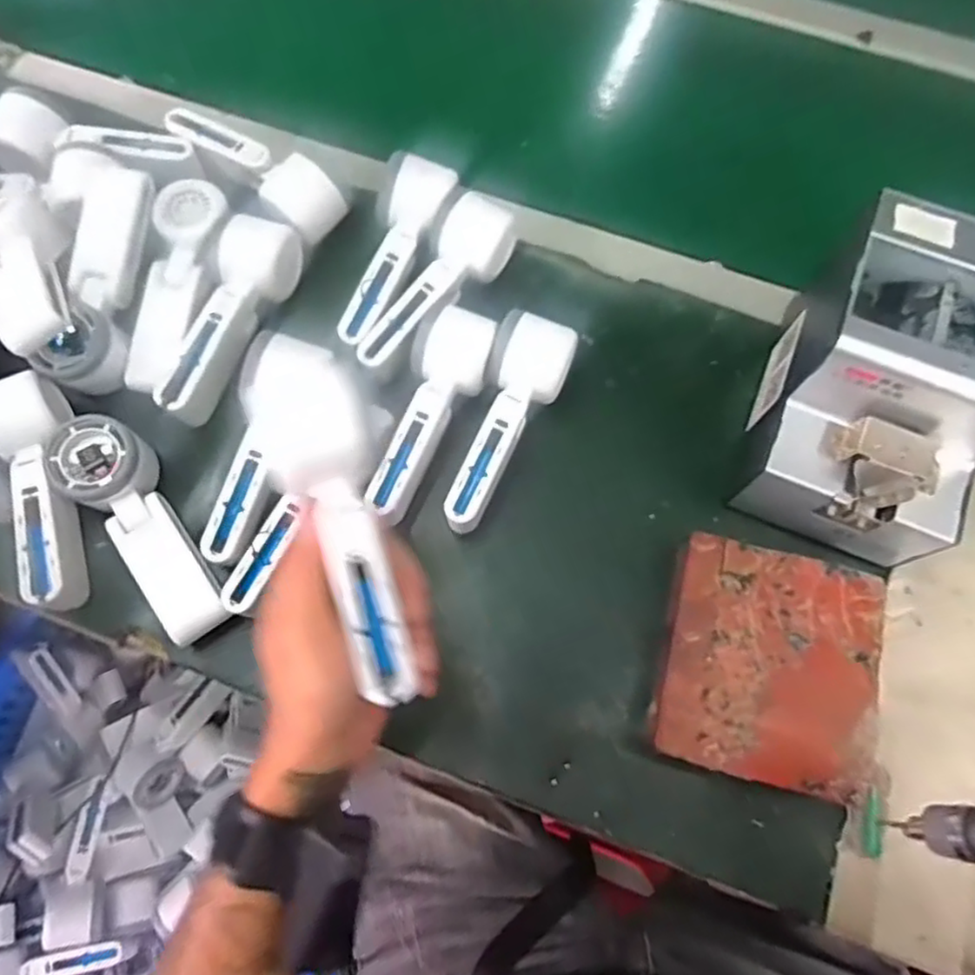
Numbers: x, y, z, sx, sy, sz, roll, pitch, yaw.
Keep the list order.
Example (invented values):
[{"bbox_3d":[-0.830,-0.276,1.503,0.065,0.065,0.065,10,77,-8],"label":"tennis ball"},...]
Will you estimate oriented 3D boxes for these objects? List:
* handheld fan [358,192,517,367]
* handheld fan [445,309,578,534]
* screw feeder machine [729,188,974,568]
[{"bbox_3d":[-0.035,-0.149,0.526,0.053,0.046,0.164,29,72,9],"label":"handheld fan"},{"bbox_3d":[0.016,-0.044,0.503,0.056,0.055,0.159,17,71,5],"label":"handheld fan"},{"bbox_3d":[0.263,-0.063,0.454,0.126,0.137,0.172,22,72,7],"label":"screw feeder machine"}]

